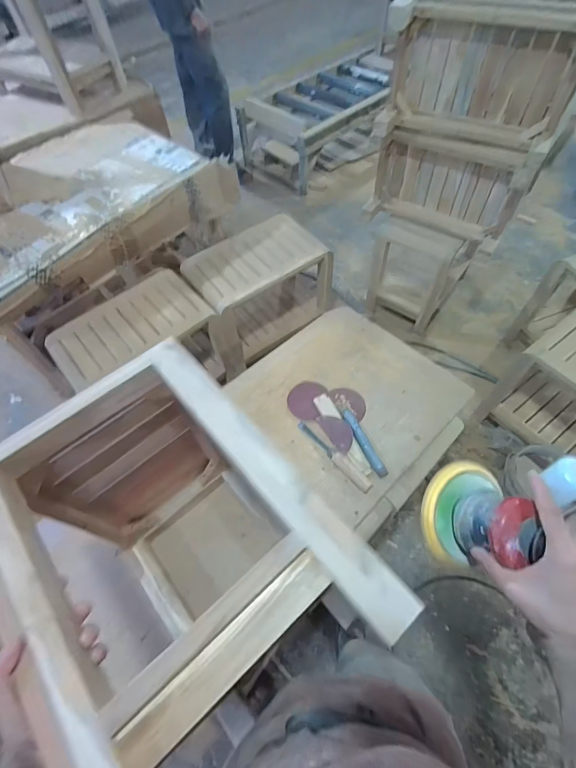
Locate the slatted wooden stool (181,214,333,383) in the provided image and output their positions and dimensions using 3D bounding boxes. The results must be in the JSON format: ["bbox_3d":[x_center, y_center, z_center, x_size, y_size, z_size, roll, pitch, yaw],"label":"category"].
[{"bbox_3d":[-0.108,-0.367,1.508,0.565,0.383,0.308,-32,62,-16],"label":"slatted wooden stool"}]

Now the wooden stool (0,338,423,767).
[{"bbox_3d":[-0.127,0.261,0.578,0.291,0.483,0.438,-40,65,-18],"label":"wooden stool"}]

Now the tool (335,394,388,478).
[{"bbox_3d":[0.184,0.126,0.948,0.036,0.025,0.245,-20,59,-10],"label":"tool"}]

